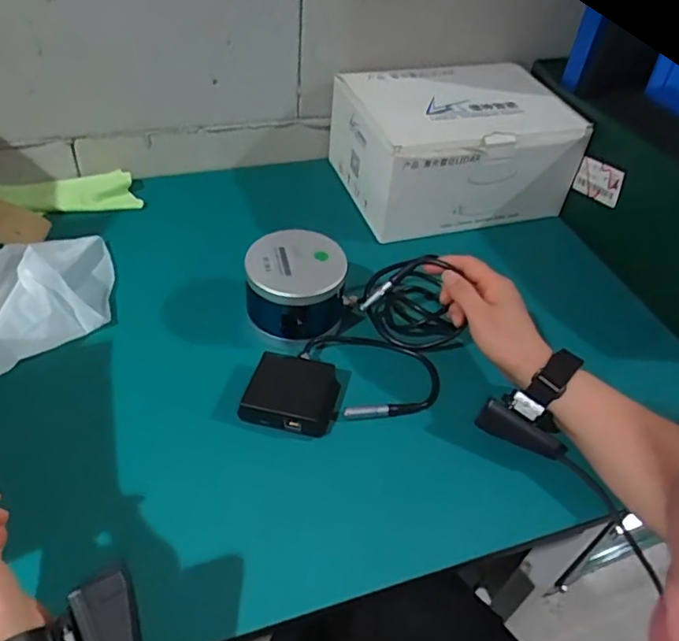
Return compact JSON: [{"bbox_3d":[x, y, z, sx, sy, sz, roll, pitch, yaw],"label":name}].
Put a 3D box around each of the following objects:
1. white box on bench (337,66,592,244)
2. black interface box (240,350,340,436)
[{"bbox_3d":[0.150,-0.228,0.776,0.278,0.137,0.206,-7,47,-13],"label":"white box on bench"},{"bbox_3d":[-0.043,0.068,0.538,0.077,0.032,0.068,13,46,6],"label":"black interface box"}]

